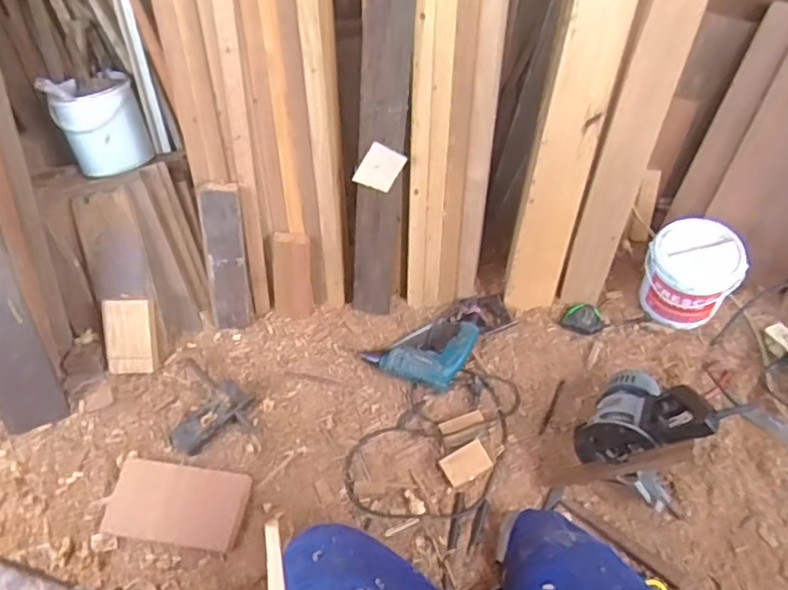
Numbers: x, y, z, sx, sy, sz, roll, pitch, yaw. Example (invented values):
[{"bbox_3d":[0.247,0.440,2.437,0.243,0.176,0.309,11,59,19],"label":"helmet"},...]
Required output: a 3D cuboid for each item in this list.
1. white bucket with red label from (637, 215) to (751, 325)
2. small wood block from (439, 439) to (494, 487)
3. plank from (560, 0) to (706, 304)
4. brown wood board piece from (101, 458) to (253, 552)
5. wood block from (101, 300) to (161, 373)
[{"bbox_3d":[0.646,-0.051,1.355,0.182,0.208,0.189,-1,58,2],"label":"white bucket with red label"},{"bbox_3d":[0.150,0.346,1.276,0.097,0.016,0.063,-26,60,-13],"label":"small wood block"},{"bbox_3d":[0.442,-0.239,1.192,0.081,0.657,0.028,18,44,15],"label":"plank"},{"bbox_3d":[-0.434,0.416,1.233,0.266,0.019,0.148,6,59,7],"label":"brown wood board piece"},{"bbox_3d":[-0.588,0.091,1.379,0.113,0.169,0.031,-2,14,0],"label":"wood block"}]

